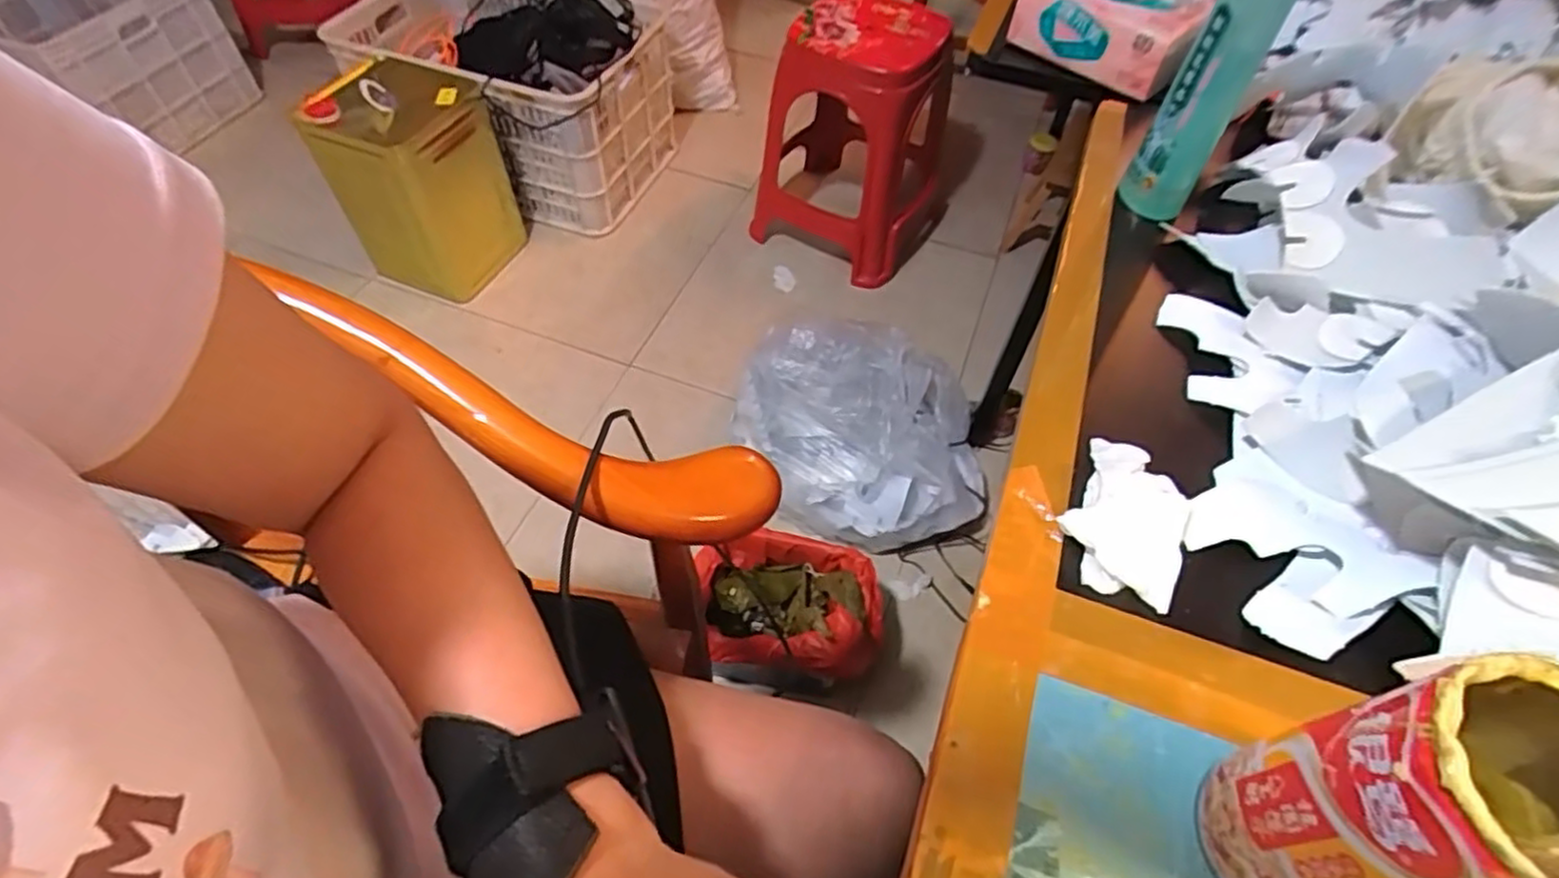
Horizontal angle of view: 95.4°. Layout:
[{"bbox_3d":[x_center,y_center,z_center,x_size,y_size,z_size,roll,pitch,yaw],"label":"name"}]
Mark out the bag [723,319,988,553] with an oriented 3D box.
[{"bbox_3d":[0.148,-0.010,1.201,0.349,0.210,0.414,-35,63,-24],"label":"bag"}]

